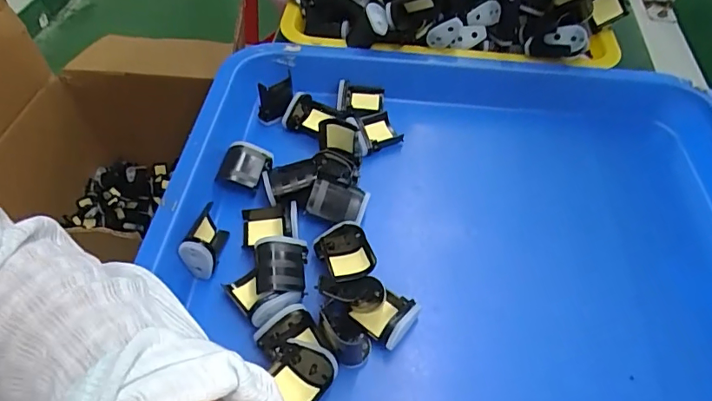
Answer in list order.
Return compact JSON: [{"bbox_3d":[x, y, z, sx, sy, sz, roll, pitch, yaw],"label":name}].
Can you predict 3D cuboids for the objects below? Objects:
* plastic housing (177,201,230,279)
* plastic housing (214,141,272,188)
[{"bbox_3d":[-0.101,0.027,0.330,0.020,0.033,0.041,13,52,9],"label":"plastic housing"},{"bbox_3d":[-0.088,-0.028,0.382,0.035,0.016,0.039,15,53,10],"label":"plastic housing"}]

